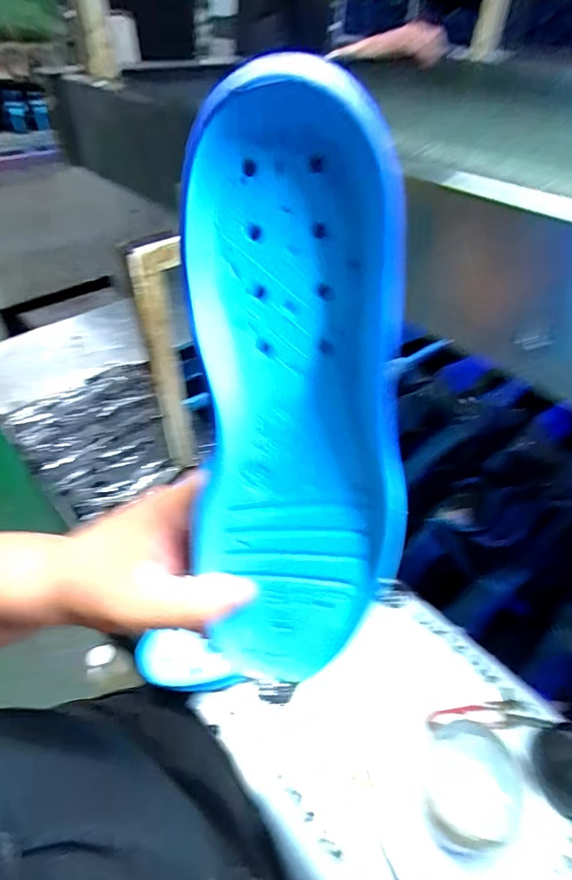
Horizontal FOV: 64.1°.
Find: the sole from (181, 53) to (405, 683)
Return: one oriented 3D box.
[{"bbox_3d":[0.006,-0.001,0.199,0.085,0.255,0.042,-8,25,-15],"label":"sole"}]

